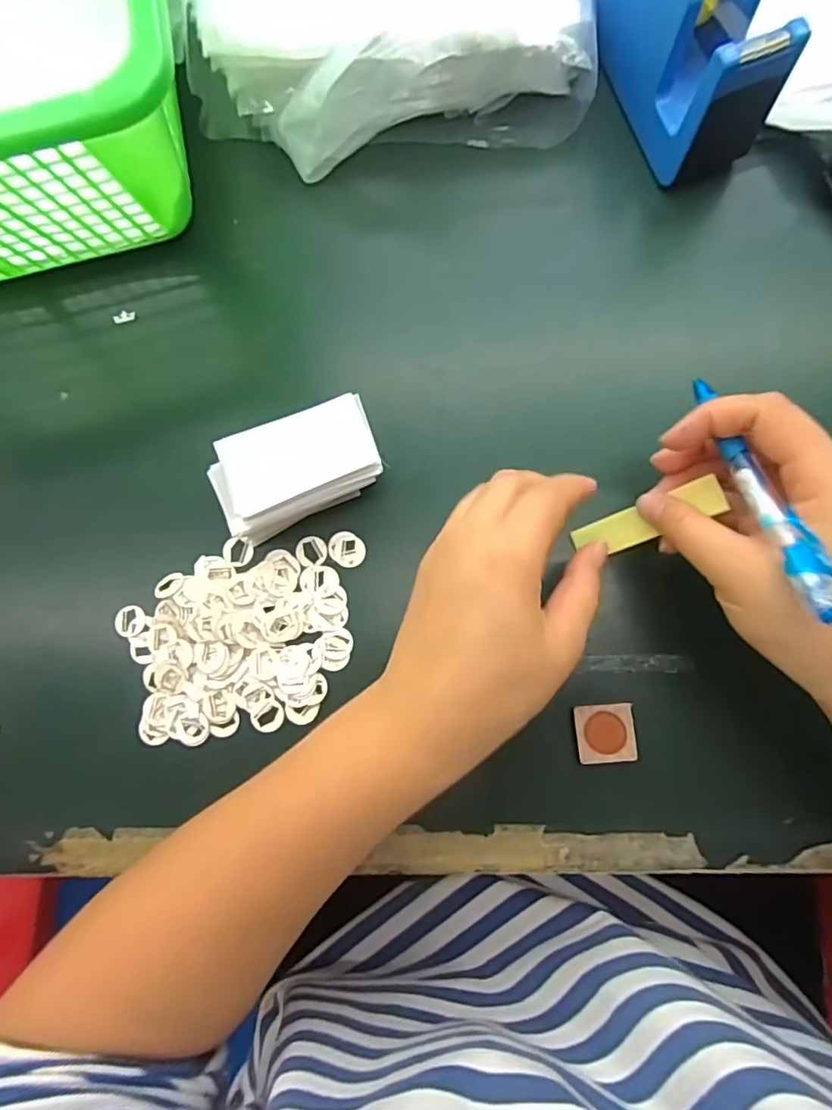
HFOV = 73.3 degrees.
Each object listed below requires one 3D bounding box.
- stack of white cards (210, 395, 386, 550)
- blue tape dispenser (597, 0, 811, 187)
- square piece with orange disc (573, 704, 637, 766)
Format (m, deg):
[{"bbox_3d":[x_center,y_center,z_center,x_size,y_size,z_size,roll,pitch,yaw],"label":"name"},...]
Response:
[{"bbox_3d":[-0.063,-0.043,0.308,0.089,0.040,0.052,-21,81,1],"label":"stack of white cards"},{"bbox_3d":[0.147,-0.285,0.308,0.047,0.079,0.130,-22,81,1],"label":"blue tape dispenser"},{"bbox_3d":[0.099,0.093,0.290,0.029,0.004,0.029,-5,82,3],"label":"square piece with orange disc"}]

